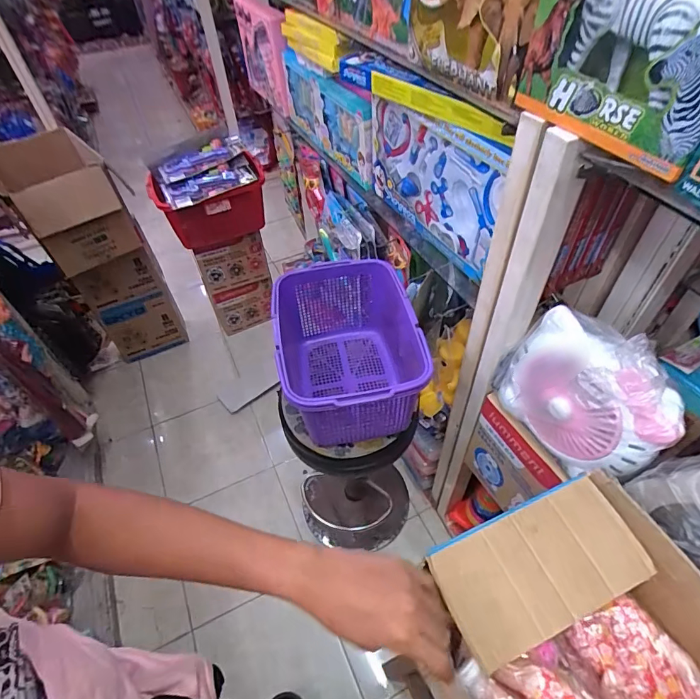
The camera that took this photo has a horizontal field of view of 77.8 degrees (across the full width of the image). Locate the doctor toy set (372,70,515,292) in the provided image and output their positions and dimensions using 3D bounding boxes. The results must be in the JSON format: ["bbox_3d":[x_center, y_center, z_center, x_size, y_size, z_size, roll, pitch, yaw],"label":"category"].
[{"bbox_3d":[0.160,-0.358,0.898,0.045,0.303,0.401,-23,52,-15],"label":"doctor toy set"}]

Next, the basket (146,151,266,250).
[{"bbox_3d":[-0.479,-0.512,1.528,0.369,0.197,0.196,-21,52,-14],"label":"basket"}]

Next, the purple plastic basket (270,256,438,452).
[{"bbox_3d":[0.011,0.014,0.983,0.323,0.249,0.389,-8,50,-4],"label":"purple plastic basket"}]

